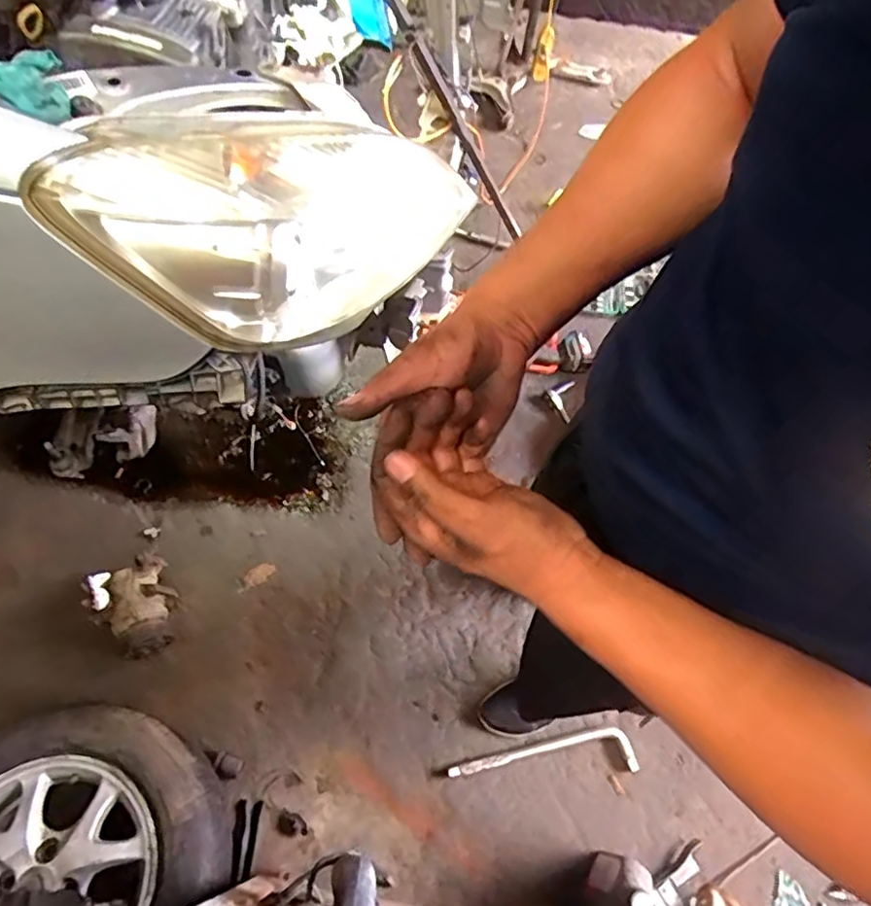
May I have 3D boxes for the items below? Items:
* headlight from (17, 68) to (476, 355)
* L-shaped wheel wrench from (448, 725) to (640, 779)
[{"bbox_3d":[-0.159,-0.286,0.677,0.225,0.201,0.425,33,64,15],"label":"headlight"},{"bbox_3d":[0.224,0.627,1.279,0.388,0.020,0.080,-2,61,-4],"label":"L-shaped wheel wrench"}]

